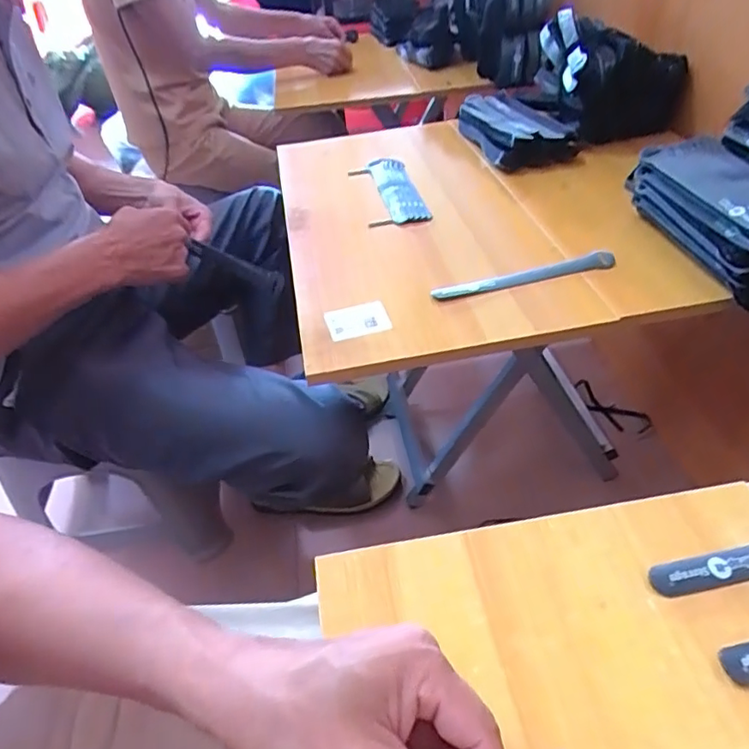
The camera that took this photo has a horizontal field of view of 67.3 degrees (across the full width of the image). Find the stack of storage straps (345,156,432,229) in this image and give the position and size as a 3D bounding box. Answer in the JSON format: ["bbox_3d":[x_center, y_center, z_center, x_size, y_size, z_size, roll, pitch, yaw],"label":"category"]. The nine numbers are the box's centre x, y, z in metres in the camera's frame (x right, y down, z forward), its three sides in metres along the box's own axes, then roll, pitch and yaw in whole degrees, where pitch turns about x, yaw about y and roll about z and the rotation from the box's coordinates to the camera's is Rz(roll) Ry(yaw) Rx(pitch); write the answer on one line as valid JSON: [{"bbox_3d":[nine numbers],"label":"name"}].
[{"bbox_3d":[0.018,-0.259,0.792,0.077,0.024,0.215,-11,42,-4],"label":"stack of storage straps"}]

